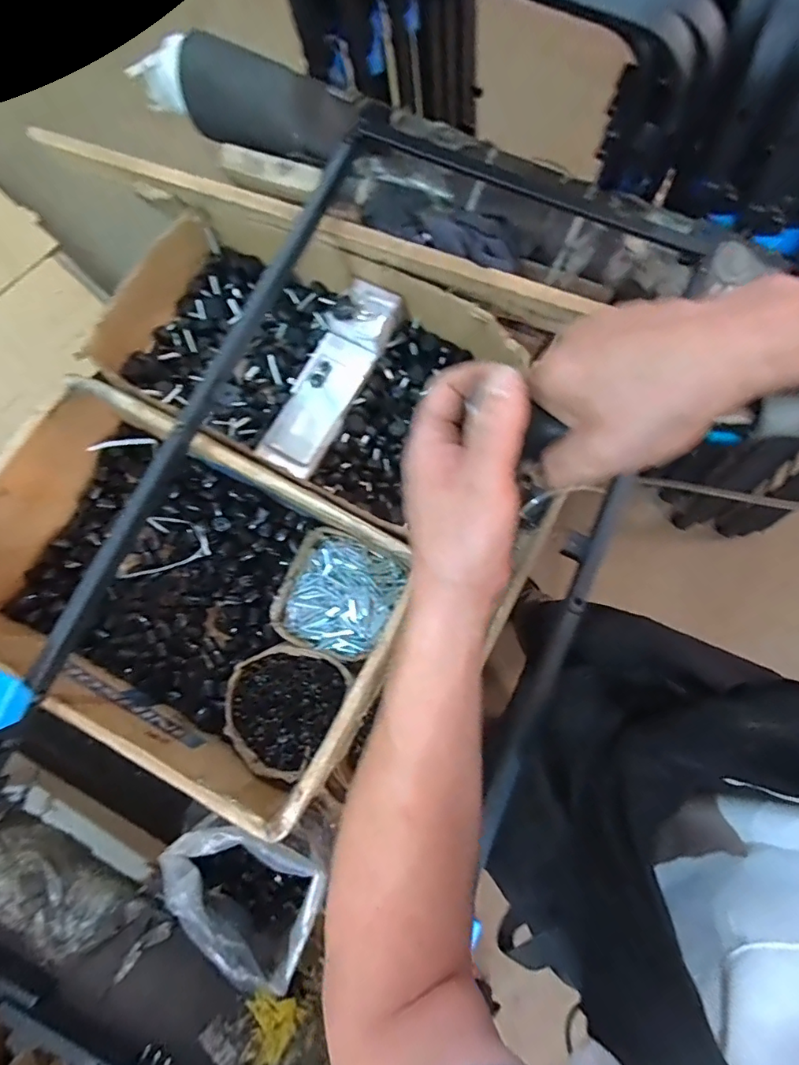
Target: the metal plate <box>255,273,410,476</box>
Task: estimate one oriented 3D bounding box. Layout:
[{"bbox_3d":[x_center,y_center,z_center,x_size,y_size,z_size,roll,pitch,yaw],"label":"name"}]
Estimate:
[{"bbox_3d":[-0.102,-0.225,0.731,0.087,0.046,0.299,27,80,6],"label":"metal plate"}]

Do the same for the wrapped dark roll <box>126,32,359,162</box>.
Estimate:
[{"bbox_3d":[-0.225,-0.646,0.762,0.377,0.087,0.092,31,80,7],"label":"wrapped dark roll"}]

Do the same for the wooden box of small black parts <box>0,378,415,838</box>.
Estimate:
[{"bbox_3d":[-0.238,0.086,0.661,0.584,0.169,0.344,29,80,7],"label":"wooden box of small black parts"}]

